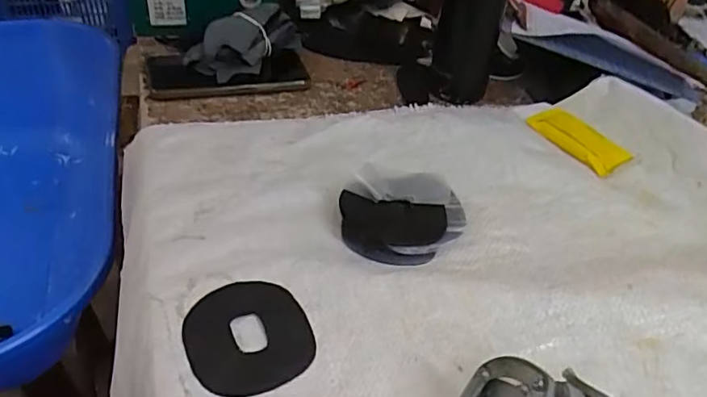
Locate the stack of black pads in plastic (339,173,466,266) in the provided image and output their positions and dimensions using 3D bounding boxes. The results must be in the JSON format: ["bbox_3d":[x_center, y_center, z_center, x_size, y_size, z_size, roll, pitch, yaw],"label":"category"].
[{"bbox_3d":[0.039,0.016,0.433,0.094,0.017,0.075,-5,58,-3],"label":"stack of black pads in plastic"}]

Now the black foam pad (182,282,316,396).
[{"bbox_3d":[-0.066,0.086,0.353,0.075,0.004,0.079,-16,45,-24],"label":"black foam pad"}]

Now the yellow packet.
[{"bbox_3d":[0.221,-0.061,0.556,0.047,0.009,0.099,-20,47,-27],"label":"yellow packet"}]

